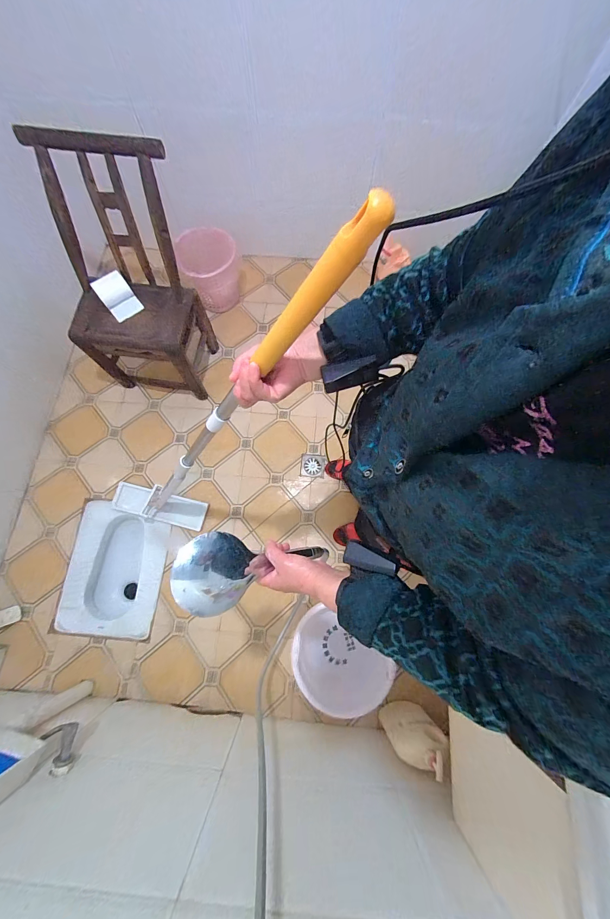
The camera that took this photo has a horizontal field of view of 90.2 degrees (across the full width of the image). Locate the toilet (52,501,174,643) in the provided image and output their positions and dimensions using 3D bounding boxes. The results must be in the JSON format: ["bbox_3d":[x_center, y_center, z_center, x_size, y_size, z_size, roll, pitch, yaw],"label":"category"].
[{"bbox_3d":[-0.743,0.436,1.254,0.376,0.137,0.491,4,74,1],"label":"toilet"}]

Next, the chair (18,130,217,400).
[{"bbox_3d":[-0.627,-0.601,1.096,0.449,0.660,0.462,7,74,1],"label":"chair"}]

